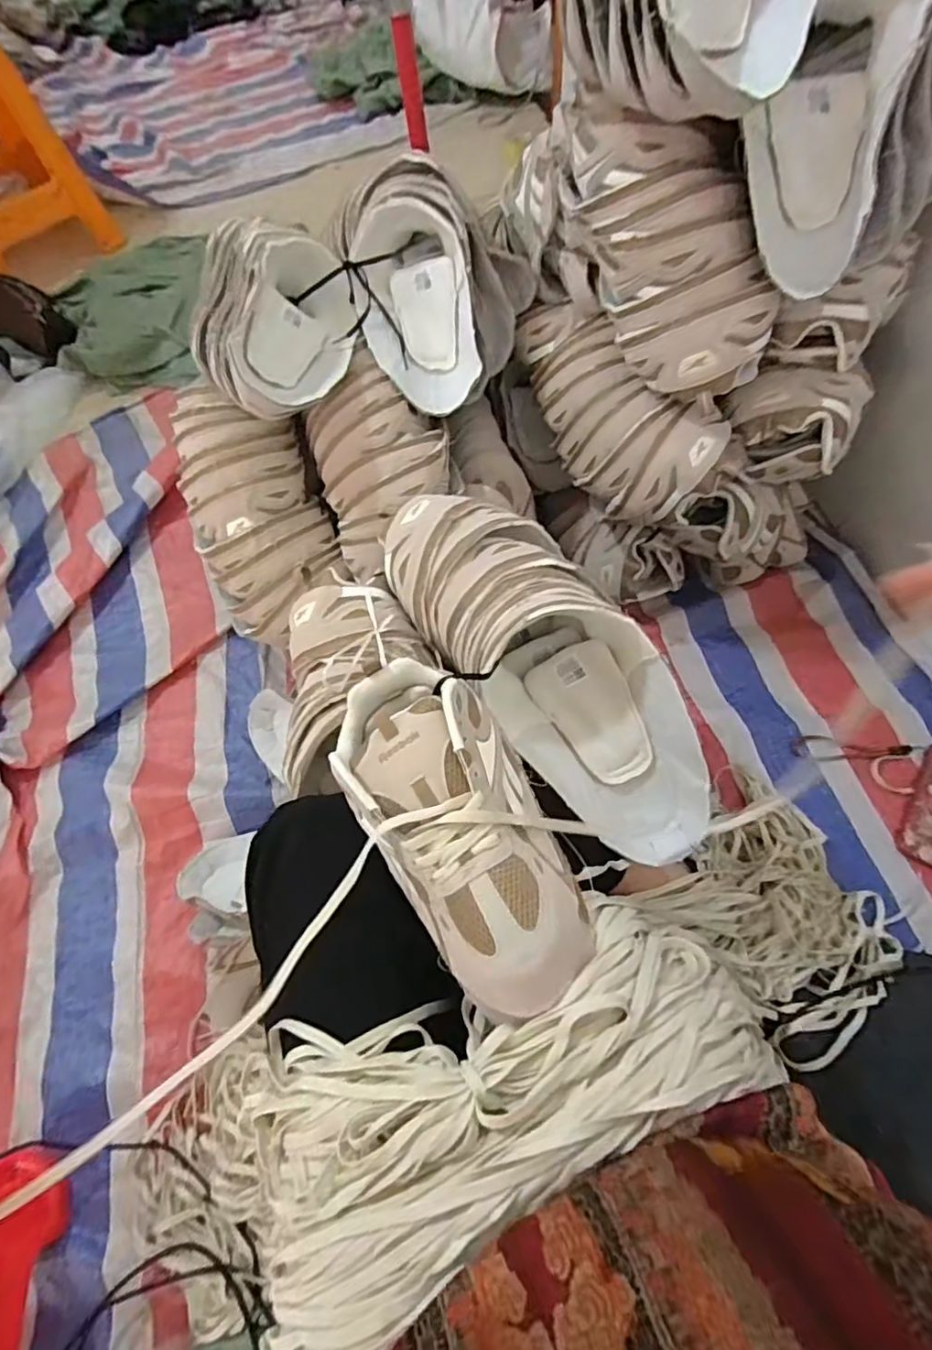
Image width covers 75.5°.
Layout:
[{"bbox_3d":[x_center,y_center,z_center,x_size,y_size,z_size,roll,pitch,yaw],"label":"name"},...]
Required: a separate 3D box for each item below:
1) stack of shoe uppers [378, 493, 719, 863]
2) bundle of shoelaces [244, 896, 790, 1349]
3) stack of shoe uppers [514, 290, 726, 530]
[{"bbox_3d":[0.081,-0.020,0.557,0.167,0.136,0.412,-38,84,-15],"label":"stack of shoe uppers"},{"bbox_3d":[0.027,0.270,0.377,0.337,0.082,0.179,-20,63,-5],"label":"bundle of shoelaces"},{"bbox_3d":[0.181,-0.344,0.751,0.143,0.115,0.328,-20,63,-5],"label":"stack of shoe uppers"}]

